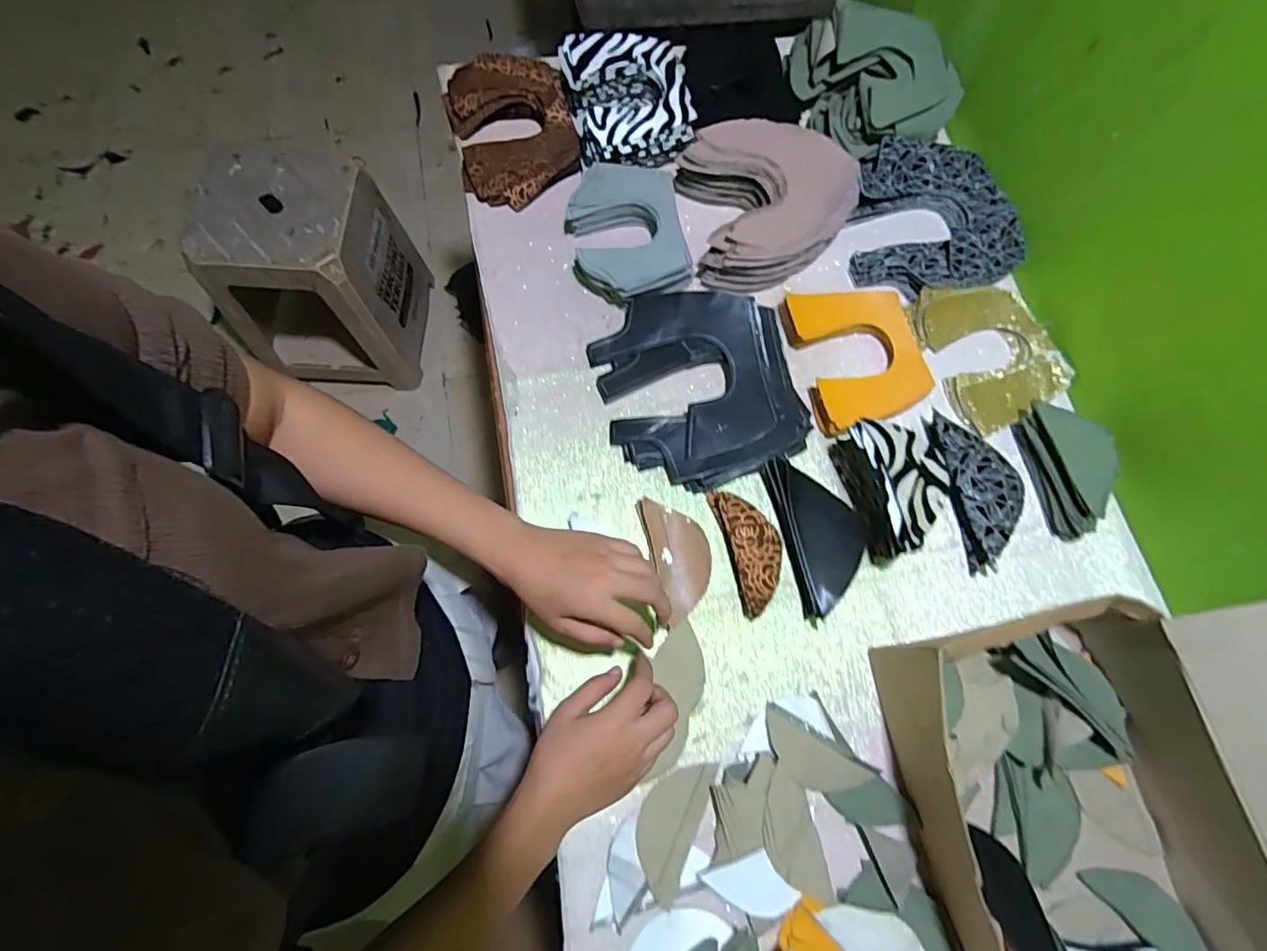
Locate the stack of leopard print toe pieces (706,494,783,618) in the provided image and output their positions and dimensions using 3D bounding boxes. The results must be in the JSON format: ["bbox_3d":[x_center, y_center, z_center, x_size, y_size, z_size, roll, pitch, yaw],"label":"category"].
[{"bbox_3d":[0.112,0.068,0.522,0.049,0.019,0.118,-14,73,-4],"label":"stack of leopard print toe pieces"}]

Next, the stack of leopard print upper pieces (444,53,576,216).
[{"bbox_3d":[-0.140,-0.401,0.648,0.138,0.050,0.172,-14,73,-4],"label":"stack of leopard print upper pieces"}]

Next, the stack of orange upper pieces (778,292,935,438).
[{"bbox_3d":[0.234,-0.129,0.583,0.119,0.024,0.154,-14,73,-4],"label":"stack of orange upper pieces"}]

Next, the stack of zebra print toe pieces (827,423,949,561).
[{"bbox_3d":[0.242,0.012,0.519,0.063,0.081,0.125,-15,75,-8],"label":"stack of zebra print toe pieces"}]

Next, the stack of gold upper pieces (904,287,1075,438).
[{"bbox_3d":[0.387,-0.135,0.597,0.135,0.034,0.159,-18,74,-5],"label":"stack of gold upper pieces"}]

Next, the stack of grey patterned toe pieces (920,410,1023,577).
[{"bbox_3d":[0.348,0.011,0.552,0.074,0.029,0.157,-12,73,-3],"label":"stack of grey patterned toe pieces"}]

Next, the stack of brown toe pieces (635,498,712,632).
[{"bbox_3d":[0.043,0.076,0.522,0.054,0.014,0.119,-12,73,-3],"label":"stack of brown toe pieces"}]

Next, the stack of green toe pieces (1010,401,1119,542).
[{"bbox_3d":[0.434,-0.007,0.548,0.055,0.049,0.133,-9,72,-6],"label":"stack of green toe pieces"}]

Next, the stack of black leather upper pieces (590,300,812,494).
[{"bbox_3d":[0.065,-0.089,0.561,0.187,0.025,0.199,-15,73,-4],"label":"stack of black leather upper pieces"}]

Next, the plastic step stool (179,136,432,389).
[{"bbox_3d":[-0.656,-0.414,1.196,0.310,0.412,0.334,-1,74,-4],"label":"plastic step stool"}]

